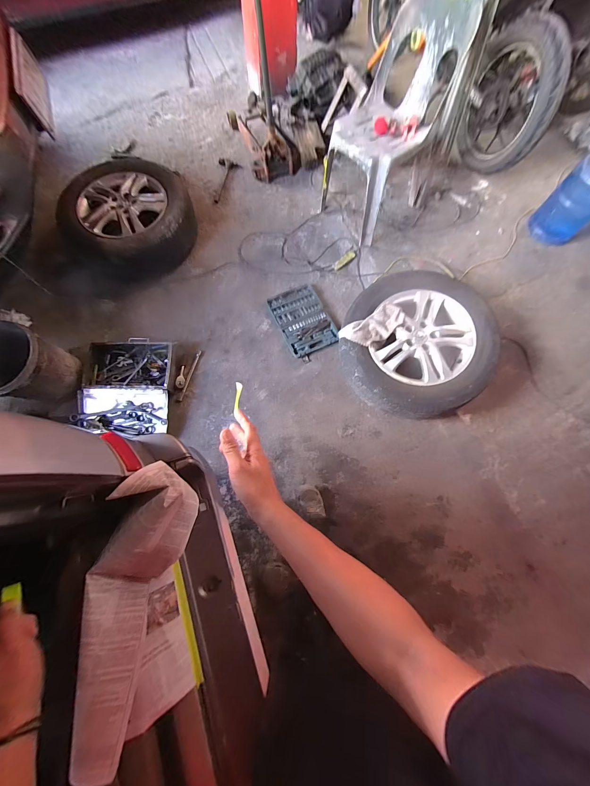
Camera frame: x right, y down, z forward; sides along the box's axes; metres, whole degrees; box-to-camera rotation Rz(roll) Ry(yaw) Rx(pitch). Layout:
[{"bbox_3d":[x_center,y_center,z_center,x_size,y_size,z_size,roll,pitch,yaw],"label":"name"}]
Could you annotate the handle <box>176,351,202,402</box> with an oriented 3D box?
[{"bbox_3d":[-0.533,-0.085,1.439,0.021,0.023,0.283,16,75,5],"label":"handle"}]

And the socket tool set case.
[{"bbox_3d":[0.047,-0.399,1.556,0.276,0.031,0.415,-24,76,-6],"label":"socket tool set case"}]

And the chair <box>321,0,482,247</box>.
[{"bbox_3d":[0.441,-1.303,1.395,0.395,0.723,0.569,35,74,8],"label":"chair"}]

